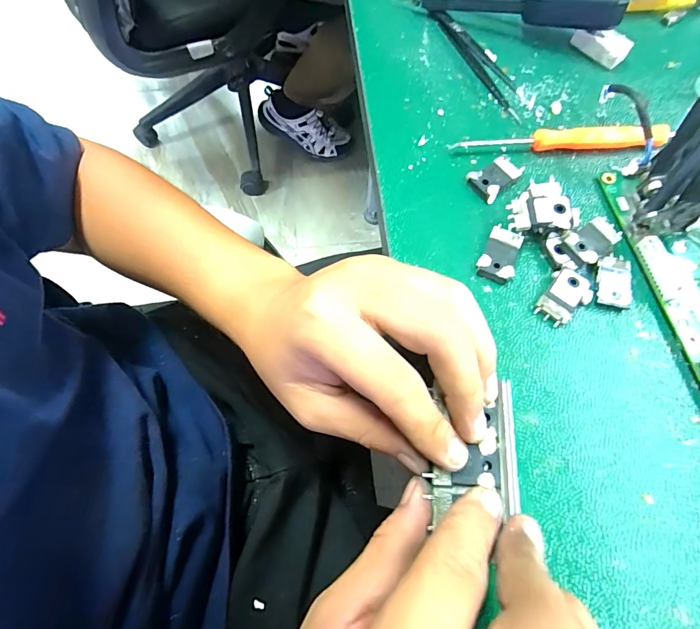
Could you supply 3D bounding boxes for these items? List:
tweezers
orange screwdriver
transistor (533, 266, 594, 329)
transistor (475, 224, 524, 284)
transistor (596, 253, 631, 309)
[{"bbox_3d":[0.084,-0.164,0.263,0.012,0.005,0.102,-24,71,-9],"label":"tweezers"},{"bbox_3d":[0.122,-0.101,0.236,0.124,0.010,0.008,-3,69,-1],"label":"orange screwdriver"},{"bbox_3d":[0.107,-0.008,0.203,0.020,0.006,0.028,34,72,12],"label":"transistor"},{"bbox_3d":[0.078,-0.031,0.211,0.018,0.006,0.029,21,70,8],"label":"transistor"},{"bbox_3d":[0.134,-0.018,0.205,0.018,0.004,0.028,11,69,4],"label":"transistor"}]

